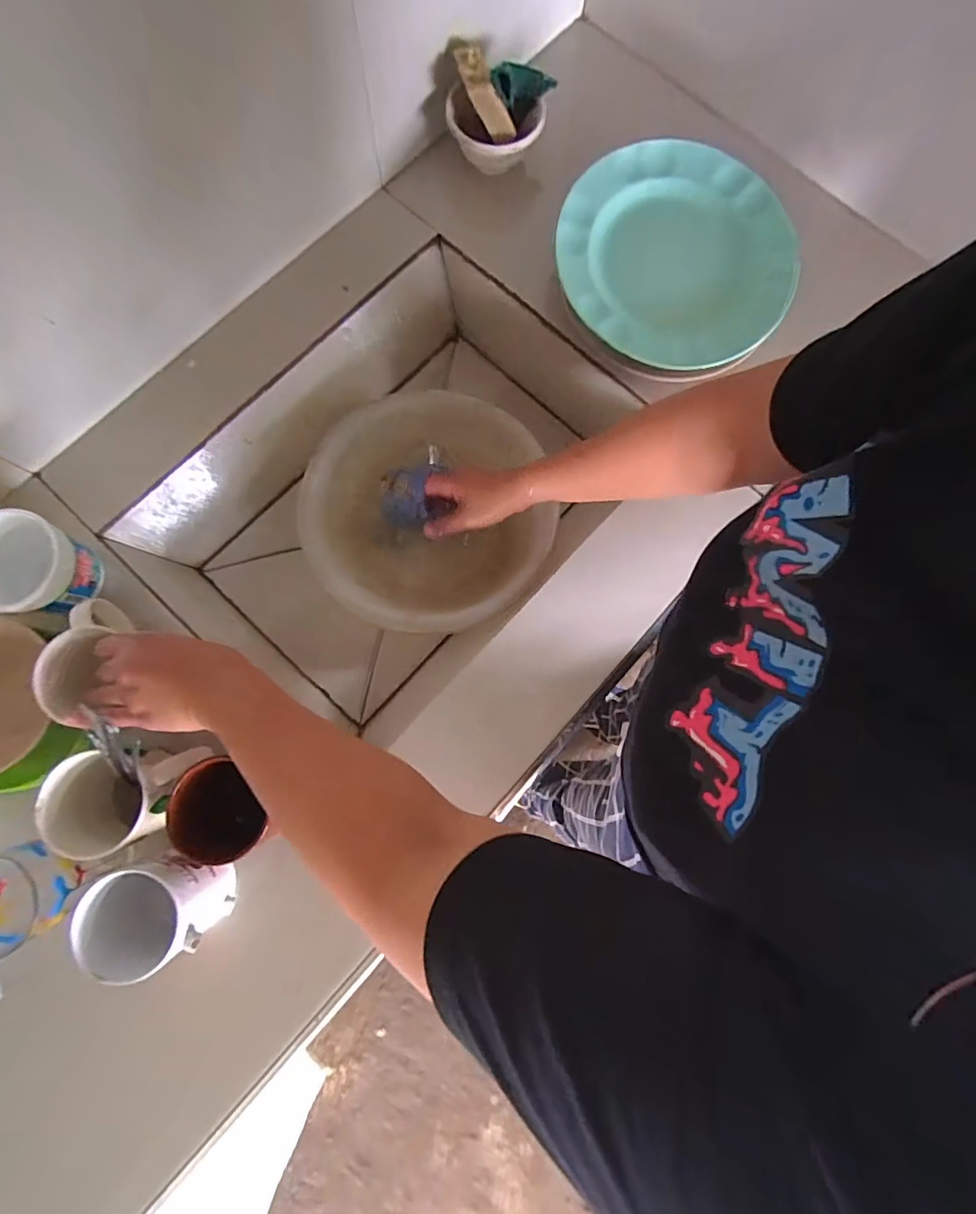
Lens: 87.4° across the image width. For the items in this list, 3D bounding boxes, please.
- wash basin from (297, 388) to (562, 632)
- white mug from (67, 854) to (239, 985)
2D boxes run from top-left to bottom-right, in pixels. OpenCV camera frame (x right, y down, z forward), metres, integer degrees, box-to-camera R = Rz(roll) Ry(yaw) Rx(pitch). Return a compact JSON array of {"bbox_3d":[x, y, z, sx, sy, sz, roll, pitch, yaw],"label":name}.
[{"bbox_3d":[-0.076,-0.111,0.622,0.287,0.097,0.269,0,79,-1],"label":"wash basin"},{"bbox_3d":[-0.274,0.251,0.429,0.086,0.086,0.081,-31,81,-7],"label":"white mug"}]

